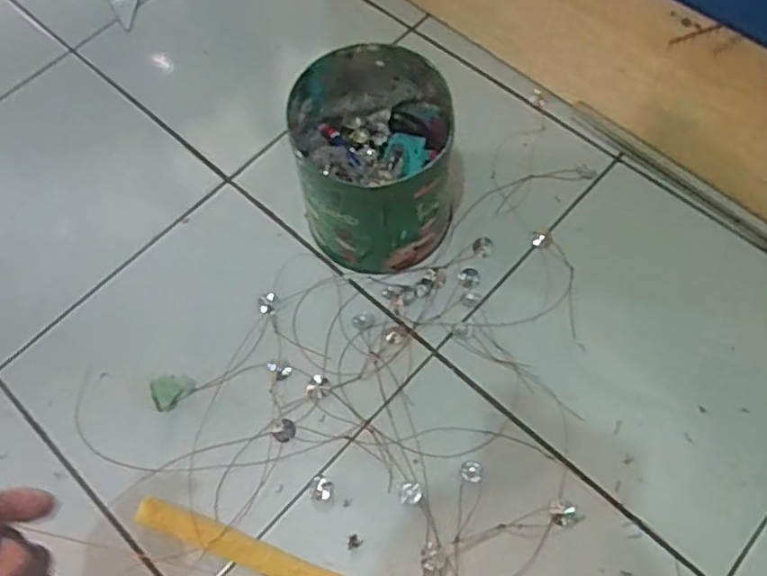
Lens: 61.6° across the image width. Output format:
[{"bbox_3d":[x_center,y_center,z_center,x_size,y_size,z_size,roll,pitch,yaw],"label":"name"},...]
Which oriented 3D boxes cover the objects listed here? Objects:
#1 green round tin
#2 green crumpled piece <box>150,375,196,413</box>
[{"bbox_3d":[-0.006,-0.123,0.611,0.149,0.160,0.163,-1,64,2],"label":"green round tin"},{"bbox_3d":[-0.196,0.093,0.590,0.027,0.016,0.037,37,71,19],"label":"green crumpled piece"}]

